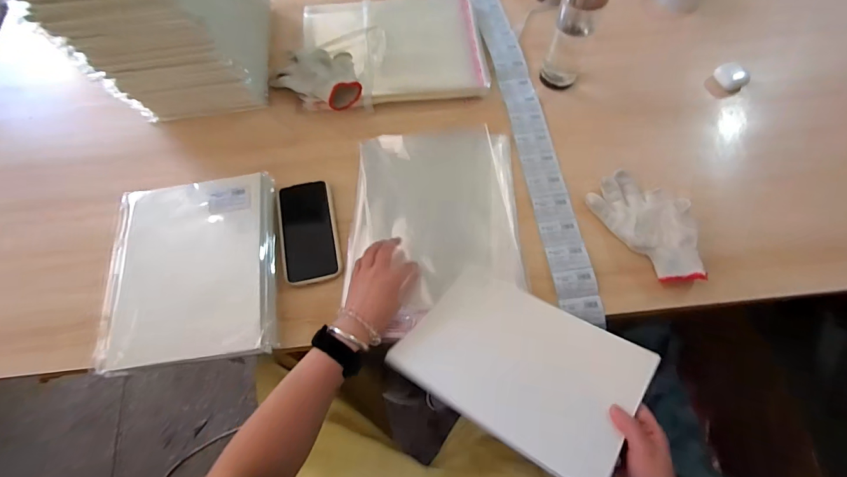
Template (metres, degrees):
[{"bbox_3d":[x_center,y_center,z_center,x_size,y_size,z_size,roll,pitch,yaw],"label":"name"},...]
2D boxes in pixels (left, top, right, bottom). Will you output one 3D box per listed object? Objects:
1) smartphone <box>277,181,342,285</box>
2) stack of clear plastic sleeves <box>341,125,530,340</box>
[{"bbox_3d":[-0.174,-0.011,0.603,0.083,0.009,0.160,-12,71,-5],"label":"smartphone"},{"bbox_3d":[0.017,-0.028,0.614,0.257,0.013,0.320,-3,67,2],"label":"stack of clear plastic sleeves"}]

